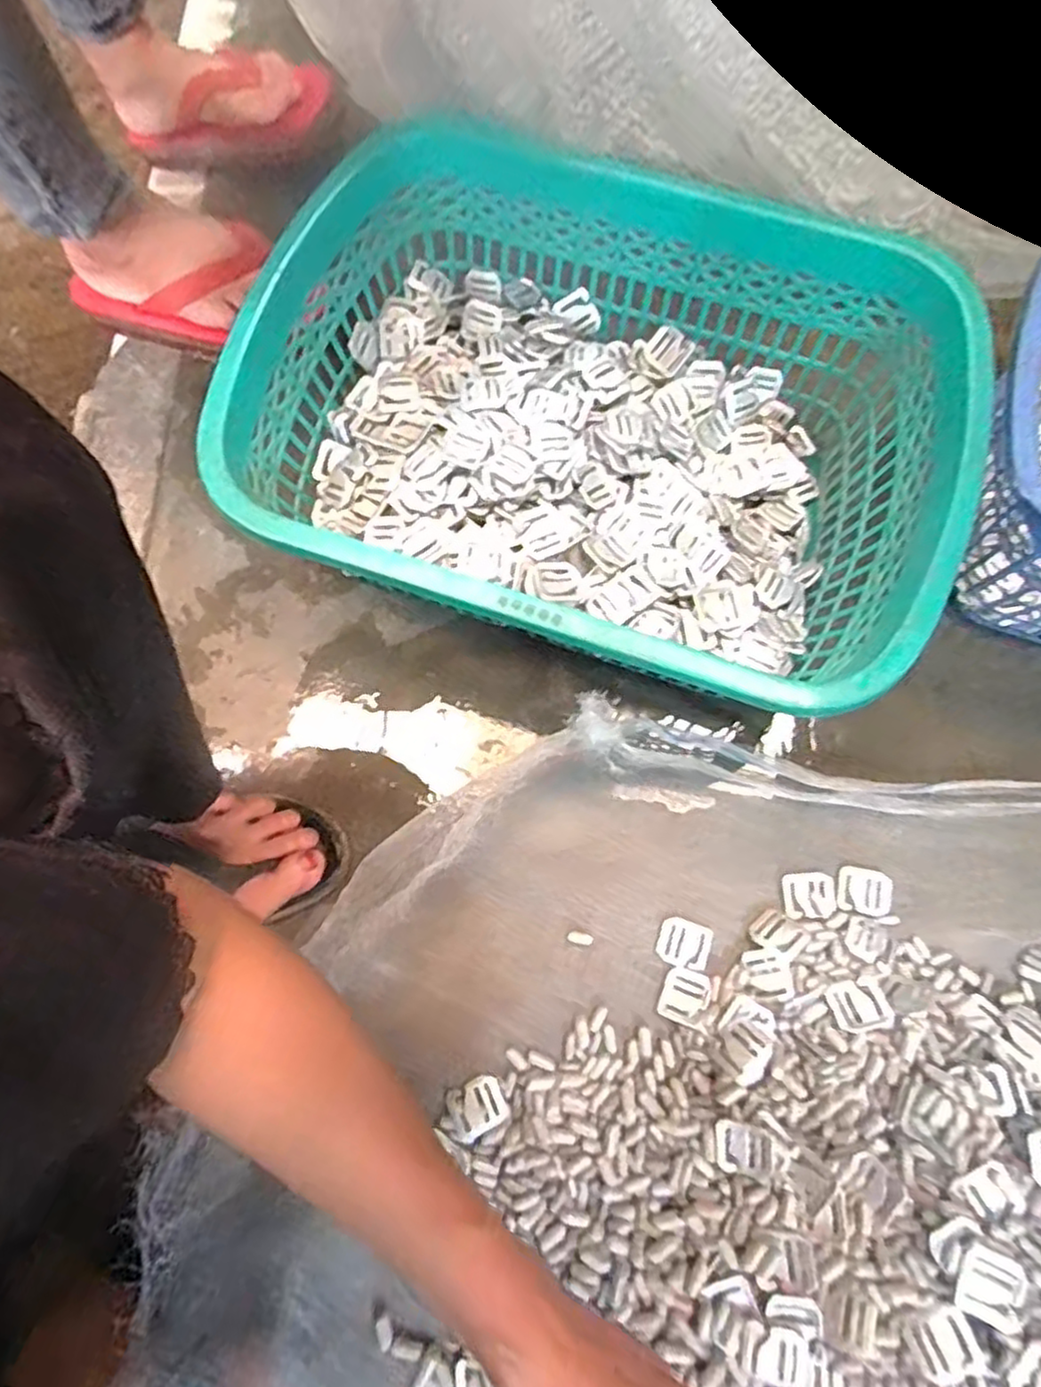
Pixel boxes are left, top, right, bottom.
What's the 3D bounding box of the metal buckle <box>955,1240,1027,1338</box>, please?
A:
[{"bbox_3d":[0.258,0.326,0.389,0.036,0.009,0.035,23,79,4],"label":"metal buckle"}]

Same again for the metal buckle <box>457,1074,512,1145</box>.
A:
[{"bbox_3d":[-0.027,0.269,0.460,0.037,0.004,0.030,-33,80,-7],"label":"metal buckle"}]

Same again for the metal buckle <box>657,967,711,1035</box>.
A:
[{"bbox_3d":[0.112,0.205,0.479,0.031,0.004,0.035,19,66,17],"label":"metal buckle"}]

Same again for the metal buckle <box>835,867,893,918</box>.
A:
[{"bbox_3d":[0.242,0.140,0.500,0.037,0.005,0.031,14,79,3],"label":"metal buckle"}]

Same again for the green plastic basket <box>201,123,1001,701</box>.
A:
[{"bbox_3d":[0.050,-0.181,0.507,0.450,0.154,0.336,19,77,5],"label":"green plastic basket"}]

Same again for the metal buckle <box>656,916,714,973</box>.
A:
[{"bbox_3d":[0.114,0.174,0.492,0.035,0.004,0.031,19,79,3],"label":"metal buckle"}]

